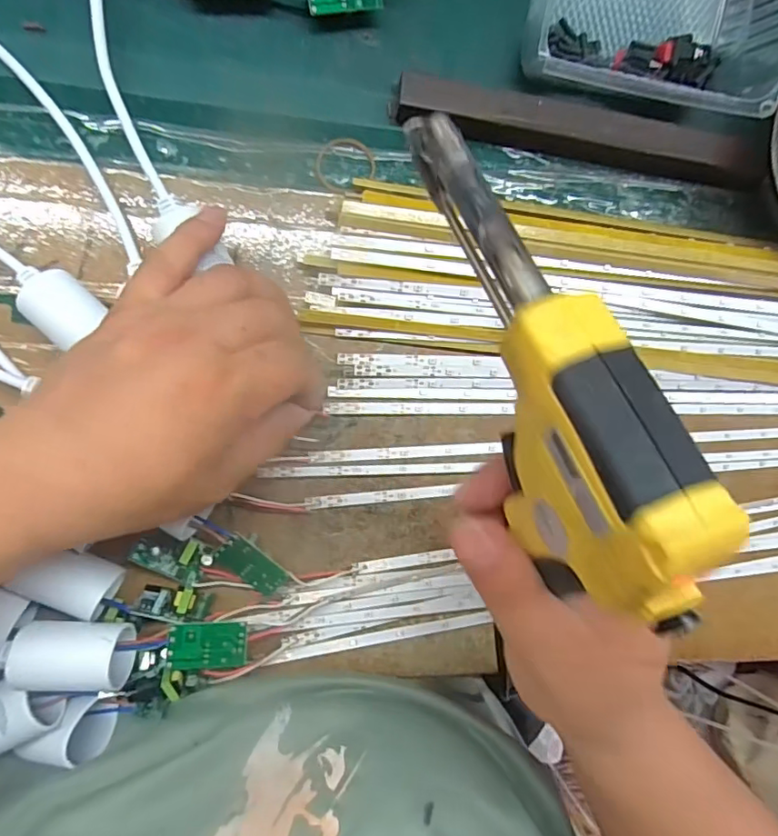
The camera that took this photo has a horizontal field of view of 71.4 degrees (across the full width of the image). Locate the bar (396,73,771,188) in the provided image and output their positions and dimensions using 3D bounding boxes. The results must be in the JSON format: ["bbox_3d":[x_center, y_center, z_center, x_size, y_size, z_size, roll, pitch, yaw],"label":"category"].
[{"bbox_3d":[0.115,-0.163,0.308,0.217,0.016,0.024,7,91,-9],"label":"bar"}]

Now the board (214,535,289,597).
[{"bbox_3d":[-0.068,0.074,0.268,0.034,0.004,0.020,42,109,-10],"label":"board"}]

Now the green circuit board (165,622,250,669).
[{"bbox_3d":[-0.085,0.108,0.256,0.035,0.004,0.020,3,90,-10],"label":"green circuit board"}]

